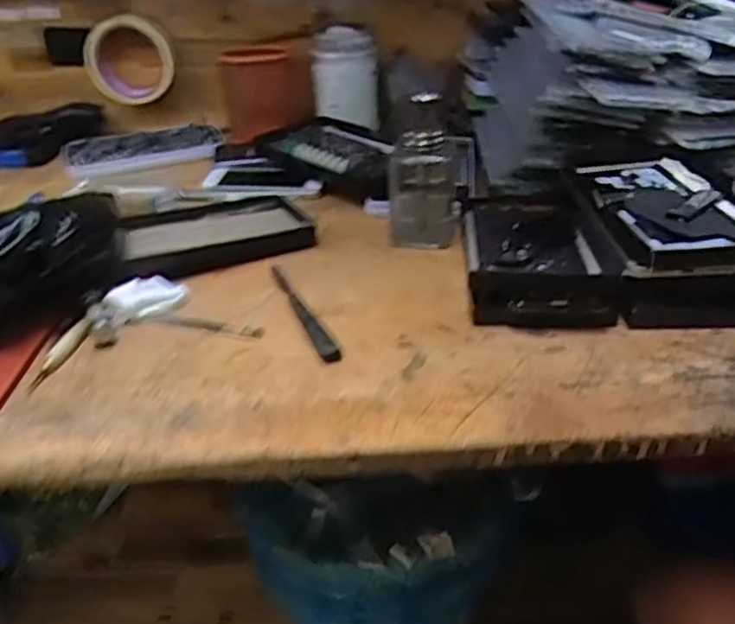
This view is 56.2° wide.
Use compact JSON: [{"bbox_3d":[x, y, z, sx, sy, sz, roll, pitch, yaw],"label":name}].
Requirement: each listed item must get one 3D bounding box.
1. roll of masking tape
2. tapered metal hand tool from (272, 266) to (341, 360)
[{"bbox_3d":[-0.271,-0.286,0.781,0.099,0.095,0.028,-3,33,-1],"label":"roll of masking tape"},{"bbox_3d":[-0.050,-0.002,0.512,0.013,0.006,0.134,-15,35,-19],"label":"tapered metal hand tool"}]

